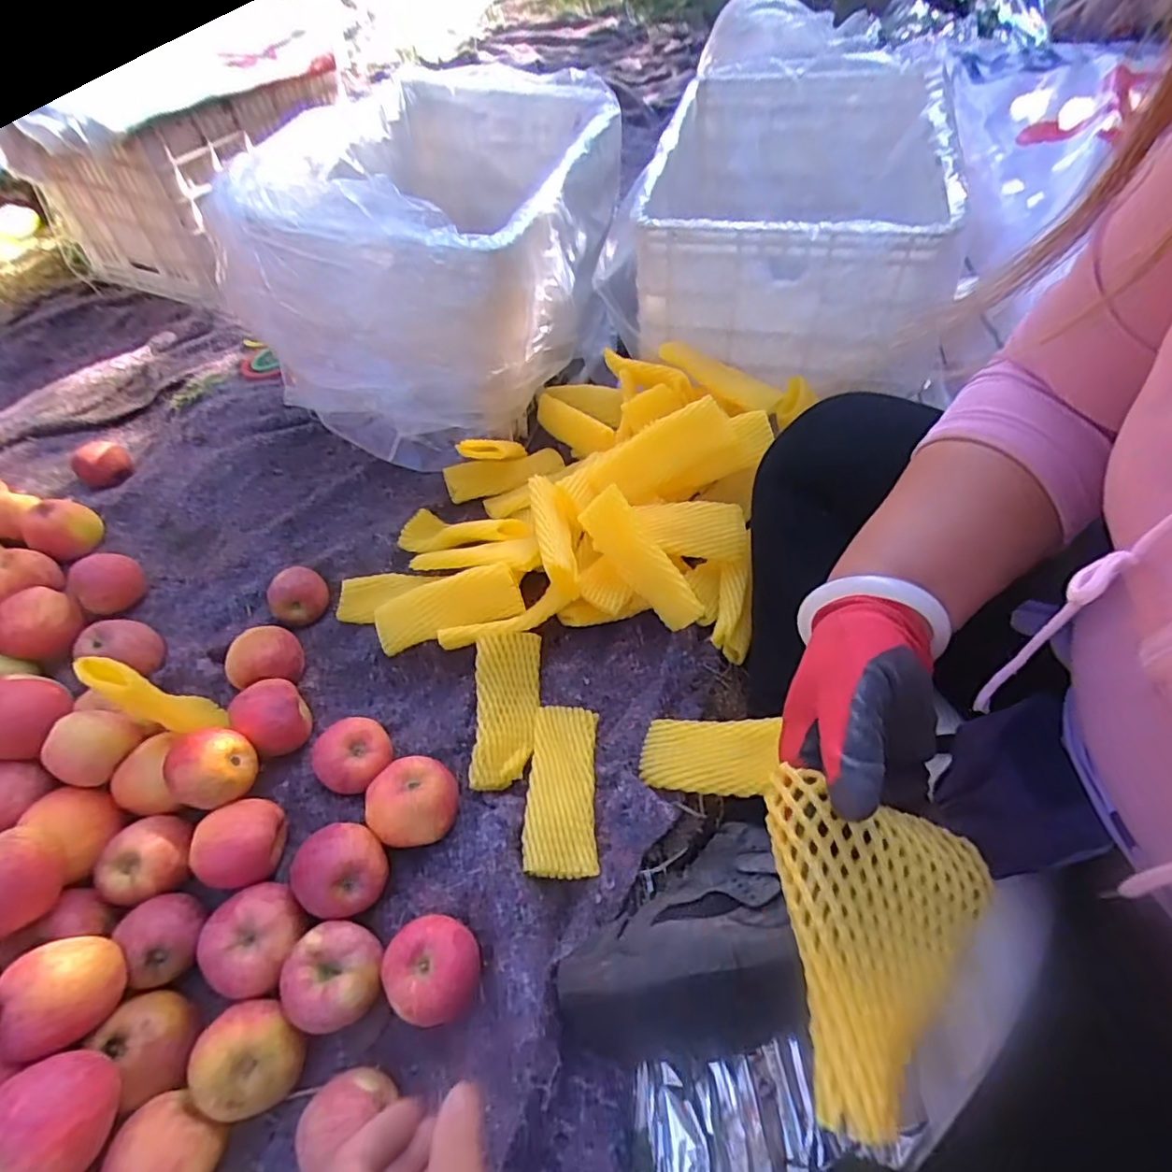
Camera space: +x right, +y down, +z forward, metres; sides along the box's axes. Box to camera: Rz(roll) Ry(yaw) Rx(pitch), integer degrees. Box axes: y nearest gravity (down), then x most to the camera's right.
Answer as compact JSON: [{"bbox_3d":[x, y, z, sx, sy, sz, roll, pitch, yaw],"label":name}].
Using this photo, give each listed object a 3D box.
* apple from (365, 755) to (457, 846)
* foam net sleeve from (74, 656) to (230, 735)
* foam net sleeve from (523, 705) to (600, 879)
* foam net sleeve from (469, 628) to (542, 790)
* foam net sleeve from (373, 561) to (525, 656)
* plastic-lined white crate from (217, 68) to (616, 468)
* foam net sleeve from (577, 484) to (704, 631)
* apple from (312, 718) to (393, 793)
[{"bbox_3d":[-0.150,0.194,0.550,0.069,0.058,0.079,36,65,26],"label":"apple"},{"bbox_3d":[-0.366,0.096,0.530,0.065,0.136,0.042,26,59,20],"label":"foam net sleeve"},{"bbox_3d":[-0.022,0.178,0.554,0.061,0.014,0.150,-2,55,3],"label":"foam net sleeve"},{"bbox_3d":[-0.079,0.119,0.600,0.061,0.042,0.151,1,68,6],"label":"foam net sleeve"},{"bbox_3d":[-0.139,0.019,0.627,0.162,0.013,0.056,-18,80,8],"label":"foam net sleeve"},{"bbox_3d":[-0.165,-0.471,0.834,0.363,0.300,0.614,7,56,9],"label":"plastic-lined white crate"},{"bbox_3d":[0.058,-0.026,0.603,0.050,0.051,0.152,-40,93,-21],"label":"foam net sleeve"},{"bbox_3d":[-0.215,0.160,0.579,0.061,0.062,0.071,26,61,21],"label":"apple"}]

